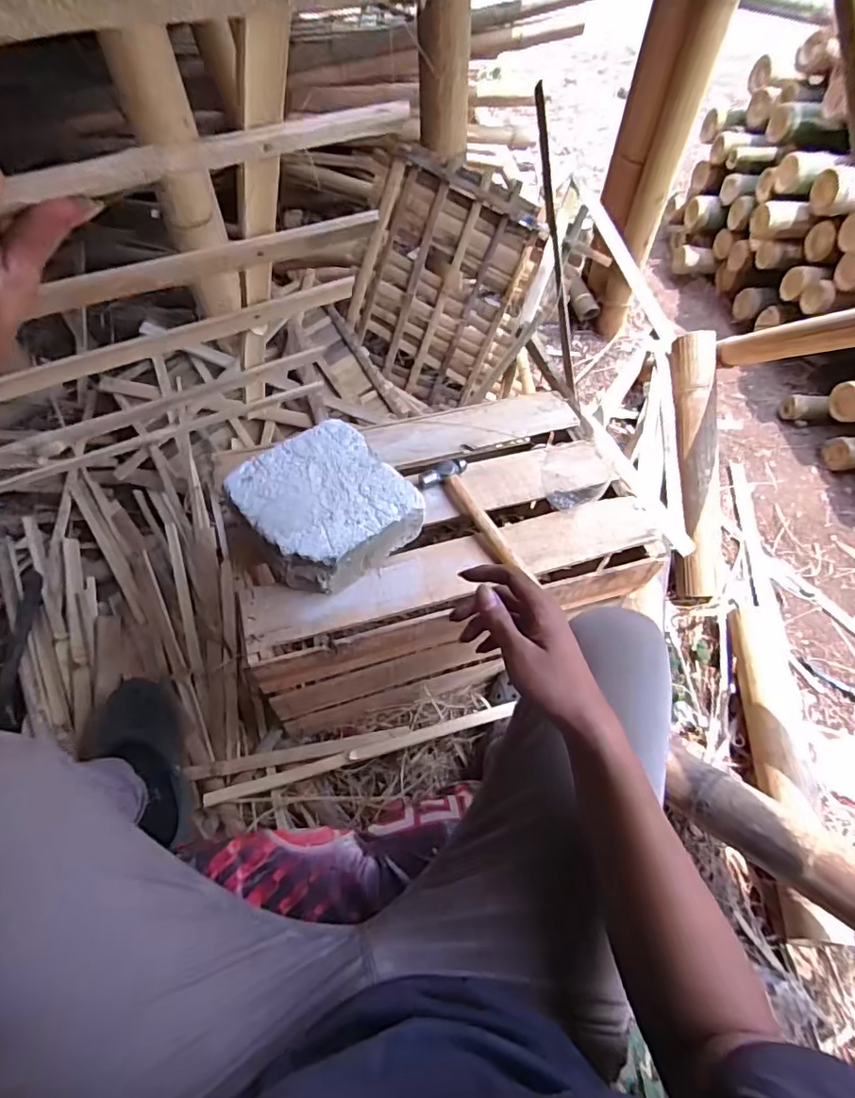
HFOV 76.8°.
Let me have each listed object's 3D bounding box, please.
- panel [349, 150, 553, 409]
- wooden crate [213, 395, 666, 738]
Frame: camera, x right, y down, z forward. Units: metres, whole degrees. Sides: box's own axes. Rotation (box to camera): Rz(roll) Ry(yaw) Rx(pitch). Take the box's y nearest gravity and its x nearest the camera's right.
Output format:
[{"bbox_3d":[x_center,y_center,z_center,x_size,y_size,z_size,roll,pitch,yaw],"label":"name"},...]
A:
[{"bbox_3d":[0.020,-0.600,1.259,0.384,0.480,0.037,28,34,4],"label":"panel"},{"bbox_3d":[0.009,0.003,0.909,0.582,0.323,0.389,-12,60,-12],"label":"wooden crate"}]

